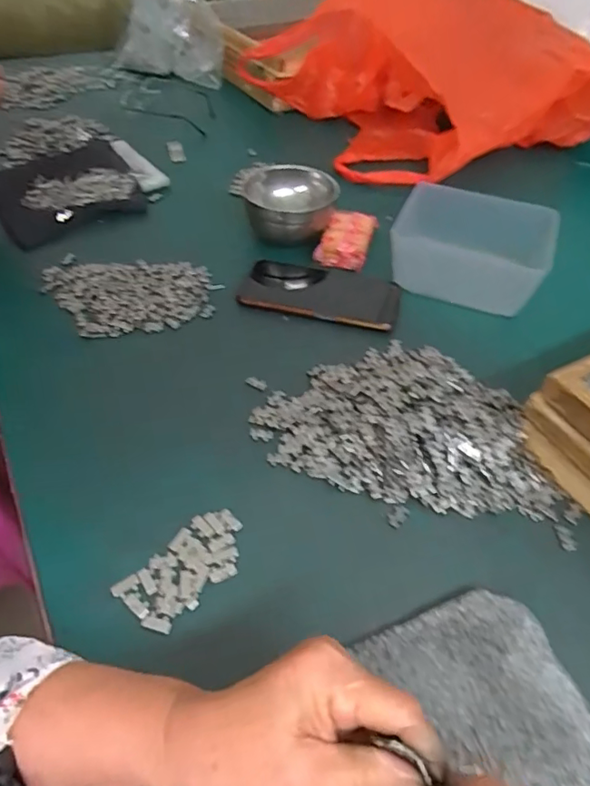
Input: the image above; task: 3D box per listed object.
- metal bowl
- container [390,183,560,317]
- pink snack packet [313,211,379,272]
[{"bbox_3d":[-0.008,-0.218,0.625,0.099,0.060,0.103,1,47,-2],"label":"metal bowl"},{"bbox_3d":[0.190,-0.155,0.571,0.159,0.062,0.118,19,49,14],"label":"container"},{"bbox_3d":[0.060,-0.180,0.614,0.053,0.030,0.078,15,48,11],"label":"pink snack packet"}]

